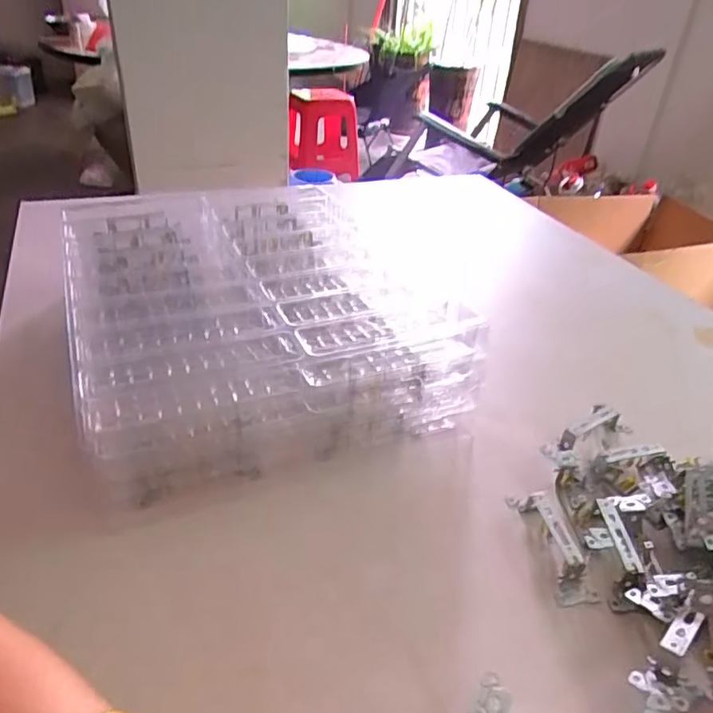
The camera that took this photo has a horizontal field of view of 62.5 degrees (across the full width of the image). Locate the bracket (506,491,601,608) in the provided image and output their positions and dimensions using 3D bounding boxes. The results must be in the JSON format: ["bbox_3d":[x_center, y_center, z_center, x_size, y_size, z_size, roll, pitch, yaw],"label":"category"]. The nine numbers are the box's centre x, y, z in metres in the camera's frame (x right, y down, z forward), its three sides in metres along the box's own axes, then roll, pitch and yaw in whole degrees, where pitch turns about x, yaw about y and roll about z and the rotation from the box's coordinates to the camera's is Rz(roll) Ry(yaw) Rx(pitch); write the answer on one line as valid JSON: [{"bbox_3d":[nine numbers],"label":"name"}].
[{"bbox_3d":[0.153,0.141,0.459,0.027,0.028,0.100,-3,34,-11],"label":"bracket"}]

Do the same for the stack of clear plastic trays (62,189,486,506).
[{"bbox_3d":[-0.117,-0.053,0.644,0.334,0.108,0.430,-10,36,-19],"label":"stack of clear plastic trays"}]

